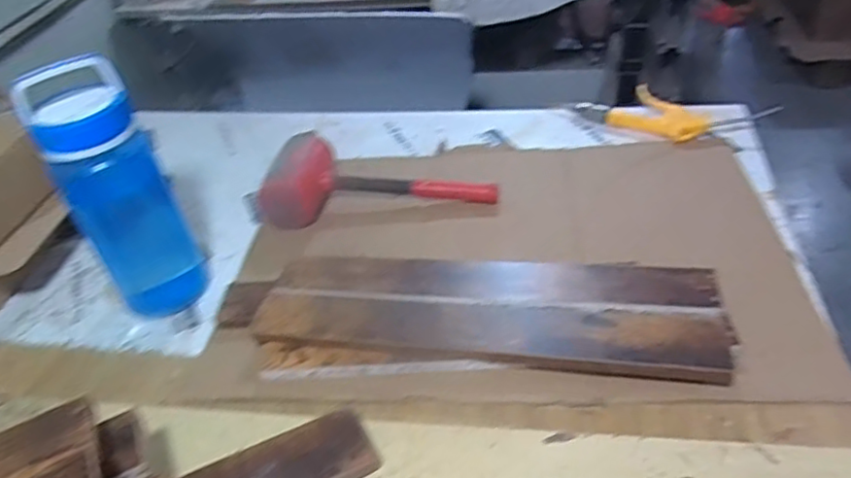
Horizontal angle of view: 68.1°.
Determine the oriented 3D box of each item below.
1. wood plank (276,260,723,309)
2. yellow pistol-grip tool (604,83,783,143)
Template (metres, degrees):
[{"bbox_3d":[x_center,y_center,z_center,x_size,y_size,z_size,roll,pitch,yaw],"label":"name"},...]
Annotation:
[{"bbox_3d":[0.063,0.046,0.673,0.458,0.012,0.069,1,32,11],"label":"wood plank"},{"bbox_3d":[0.382,-0.178,0.910,0.223,0.022,0.119,11,44,21],"label":"yellow pistol-grip tool"}]

